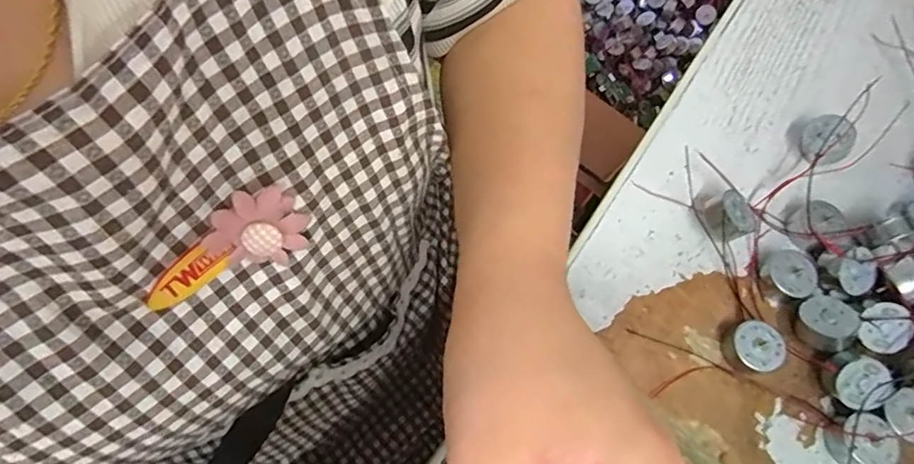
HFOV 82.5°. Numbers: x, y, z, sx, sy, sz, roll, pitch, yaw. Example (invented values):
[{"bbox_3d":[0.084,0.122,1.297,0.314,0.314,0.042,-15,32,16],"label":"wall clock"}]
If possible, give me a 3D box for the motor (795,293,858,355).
[{"bbox_3d":[0.173,0.042,0.247,0.022,0.013,0.023,0,68,0],"label":"motor"}]

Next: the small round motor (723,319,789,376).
[{"bbox_3d":[0.140,0.055,0.247,0.021,0.014,0.023,0,68,0],"label":"small round motor"}]

